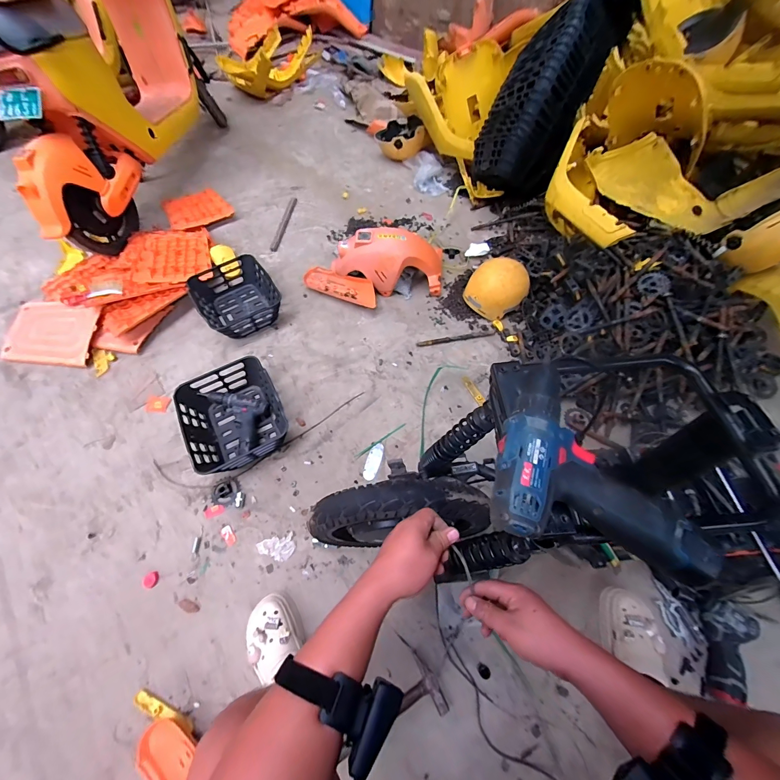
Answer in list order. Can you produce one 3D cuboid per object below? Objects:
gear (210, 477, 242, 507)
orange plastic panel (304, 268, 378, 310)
[{"bbox_3d":[-0.491,0.298,1.004,0.092,0.011,0.081,19,61,14],"label":"gear"},{"bbox_3d":[-0.205,-0.442,1.440,0.372,0.067,0.106,23,62,16],"label":"orange plastic panel"}]

